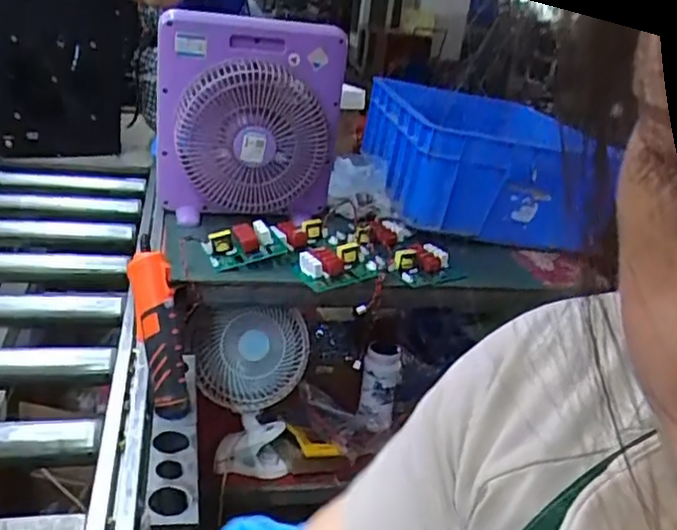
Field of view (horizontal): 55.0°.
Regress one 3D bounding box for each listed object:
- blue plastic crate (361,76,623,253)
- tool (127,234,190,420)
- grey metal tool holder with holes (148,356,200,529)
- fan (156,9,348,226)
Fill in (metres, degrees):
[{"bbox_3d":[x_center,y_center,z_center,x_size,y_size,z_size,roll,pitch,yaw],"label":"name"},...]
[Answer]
[{"bbox_3d":[0.299,-0.237,1.421,0.393,0.211,0.529,3,24,-10],"label":"blue plastic crate"},{"bbox_3d":[-0.208,0.074,0.756,0.046,0.202,0.034,-12,5,-37],"label":"tool"},{"bbox_3d":[-0.185,0.186,0.739,0.049,0.023,0.276,1,24,-13],"label":"grey metal tool holder with holes"},{"bbox_3d":[-0.141,-0.252,1.164,0.351,0.353,0.103,-6,27,-31],"label":"fan"}]

